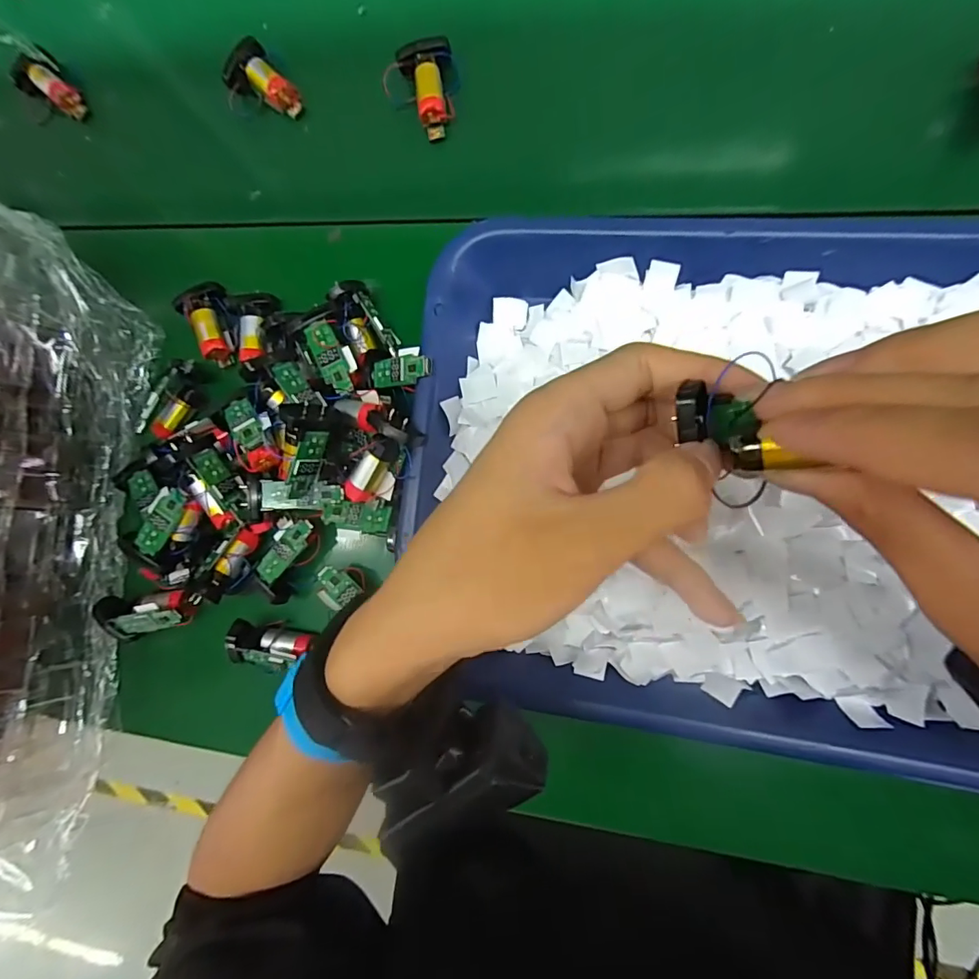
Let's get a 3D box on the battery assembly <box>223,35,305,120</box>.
[{"bbox_3d":[-0.147,-0.263,0.323,0.031,0.022,0.045,-43,83,7],"label":"battery assembly"}]

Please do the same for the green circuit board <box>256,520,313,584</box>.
[{"bbox_3d":[-0.120,0.035,0.291,0.016,0.005,0.042,40,96,8],"label":"green circuit board"}]

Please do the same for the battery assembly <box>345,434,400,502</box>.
[{"bbox_3d":[-0.061,-0.012,0.259,0.013,0.014,0.039,36,108,8],"label":"battery assembly"}]

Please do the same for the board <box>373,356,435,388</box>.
[{"bbox_3d":[-0.049,-0.065,0.273,0.040,0.007,0.015,2,90,36],"label":"board"}]

